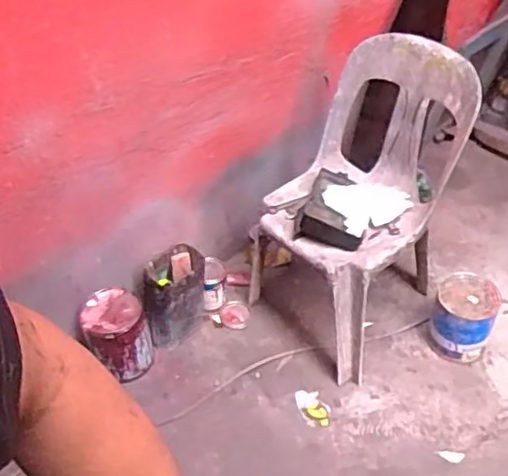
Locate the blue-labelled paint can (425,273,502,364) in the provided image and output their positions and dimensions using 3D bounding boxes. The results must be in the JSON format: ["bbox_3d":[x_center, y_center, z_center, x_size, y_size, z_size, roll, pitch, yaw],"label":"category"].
[{"bbox_3d":[0.567,0.226,1.717,0.158,0.222,0.142,19,43,19],"label":"blue-labelled paint can"}]

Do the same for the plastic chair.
[{"bbox_3d":[0.267,-0.070,1.656,0.426,0.755,0.450,31,49,30],"label":"plastic chair"}]

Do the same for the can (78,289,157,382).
[{"bbox_3d":[-0.360,0.259,1.639,0.148,0.201,0.138,1,41,-1],"label":"can"}]

